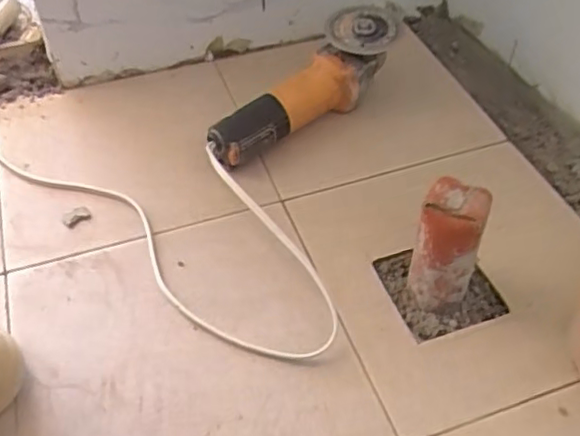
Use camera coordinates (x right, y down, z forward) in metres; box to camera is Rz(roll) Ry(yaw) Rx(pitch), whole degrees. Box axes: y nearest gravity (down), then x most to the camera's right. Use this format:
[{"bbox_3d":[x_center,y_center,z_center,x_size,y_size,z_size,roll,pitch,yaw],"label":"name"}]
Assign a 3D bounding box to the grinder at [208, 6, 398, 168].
[{"bbox_3d":[0.017,-0.156,0.755,0.287,0.086,0.084,-40,57,-11],"label":"grinder"}]

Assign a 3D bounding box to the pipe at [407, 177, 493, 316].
[{"bbox_3d":[0.144,0.028,0.566,0.055,0.128,0.049,17,50,15],"label":"pipe"}]

